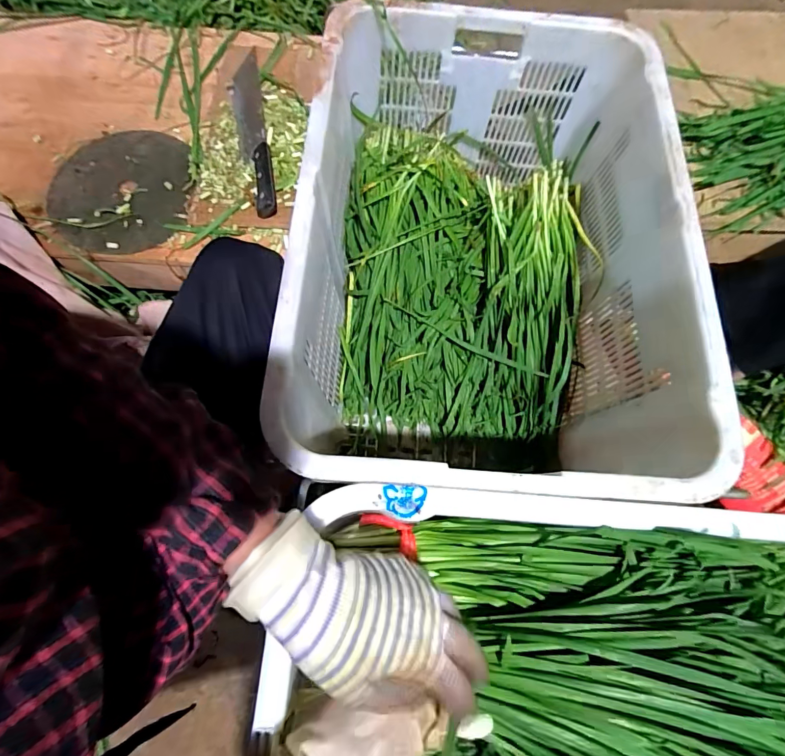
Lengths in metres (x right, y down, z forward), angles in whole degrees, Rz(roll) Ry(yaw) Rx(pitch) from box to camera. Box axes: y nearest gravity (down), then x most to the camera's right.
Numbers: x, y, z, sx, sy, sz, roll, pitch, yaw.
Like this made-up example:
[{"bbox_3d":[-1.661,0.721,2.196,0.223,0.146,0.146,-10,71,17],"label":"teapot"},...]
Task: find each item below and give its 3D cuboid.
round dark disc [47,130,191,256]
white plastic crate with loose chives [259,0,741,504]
[{"bbox_3d":[-0.383,-0.269,0.570,0.182,0.009,0.206,-1,73,-2],"label":"round dark disc"},{"bbox_3d":[0.114,-0.157,0.622,0.467,0.331,0.654,3,73,-1],"label":"white plastic crate with loose chives"}]

